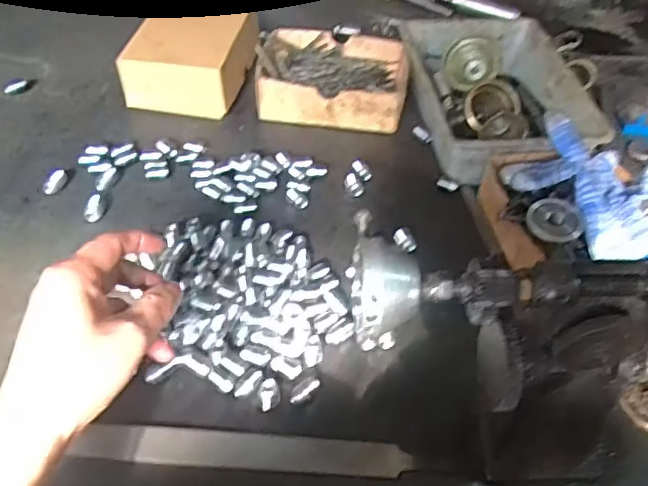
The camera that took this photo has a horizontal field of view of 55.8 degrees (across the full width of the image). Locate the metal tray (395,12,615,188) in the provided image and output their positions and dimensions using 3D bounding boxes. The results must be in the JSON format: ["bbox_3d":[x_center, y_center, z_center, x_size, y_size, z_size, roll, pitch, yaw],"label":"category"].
[{"bbox_3d":[0.188,-0.166,0.695,0.167,0.069,0.244,-4,47,-8],"label":"metal tray"}]

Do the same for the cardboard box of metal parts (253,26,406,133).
[{"bbox_3d":[0.012,-0.195,0.719,0.172,0.045,0.141,7,47,3],"label":"cardboard box of metal parts"}]

